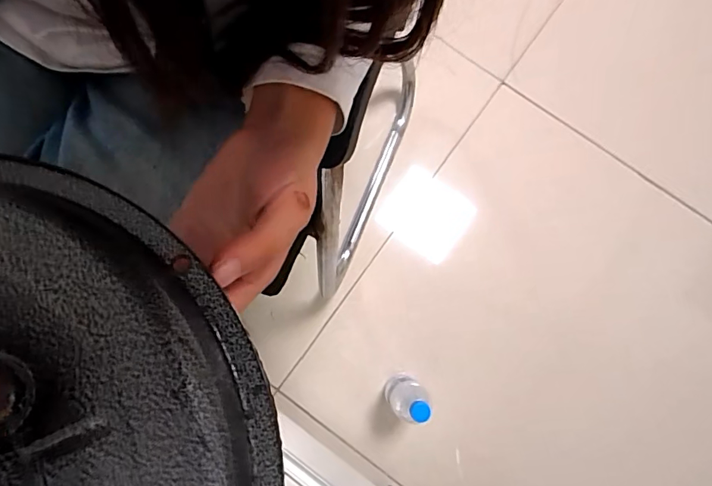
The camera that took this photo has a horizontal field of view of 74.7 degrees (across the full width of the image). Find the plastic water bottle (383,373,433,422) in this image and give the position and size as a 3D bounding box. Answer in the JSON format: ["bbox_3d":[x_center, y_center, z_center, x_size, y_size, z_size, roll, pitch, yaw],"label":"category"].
[{"bbox_3d":[0.089,0.262,0.777,0.058,0.204,0.060,0,80,-1],"label":"plastic water bottle"}]

